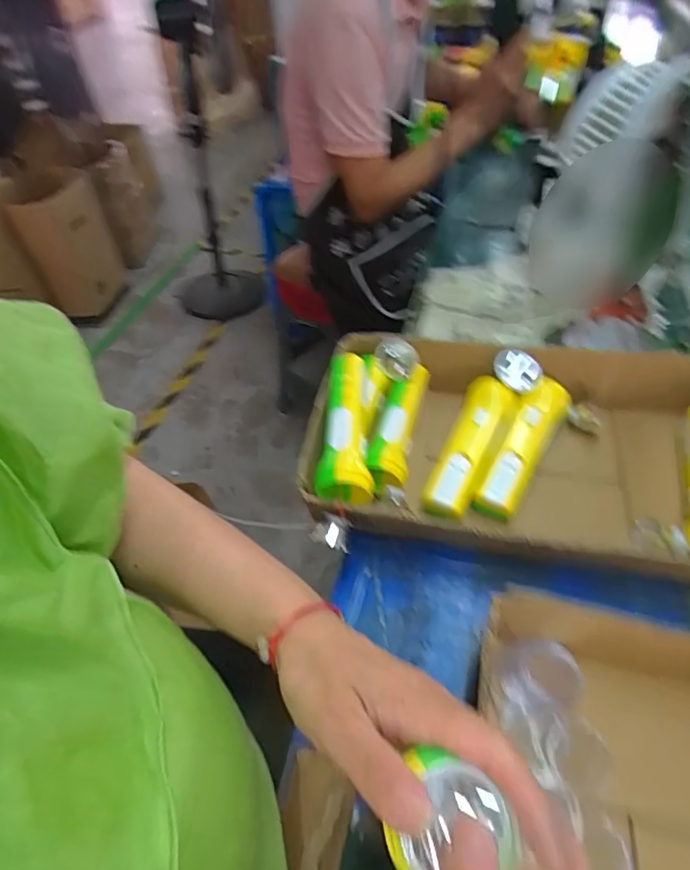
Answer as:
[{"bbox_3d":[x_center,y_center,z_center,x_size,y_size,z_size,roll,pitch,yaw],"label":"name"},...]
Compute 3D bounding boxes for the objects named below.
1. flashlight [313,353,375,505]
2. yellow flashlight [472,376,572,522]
[{"bbox_3d":[-0.001,-0.008,0.499,0.051,0.043,0.170,-2,48,3],"label":"flashlight"},{"bbox_3d":[0.184,0.010,0.524,0.048,0.050,0.169,25,54,24],"label":"yellow flashlight"}]

